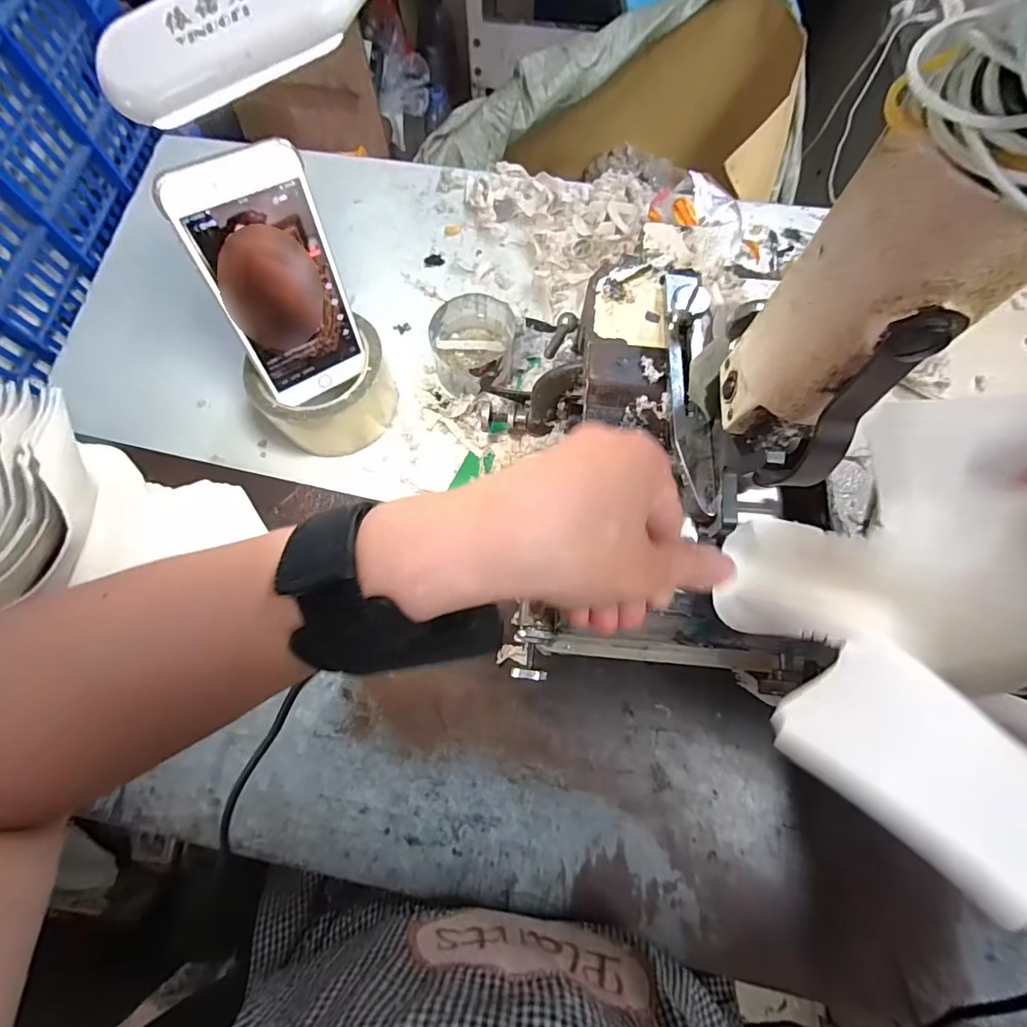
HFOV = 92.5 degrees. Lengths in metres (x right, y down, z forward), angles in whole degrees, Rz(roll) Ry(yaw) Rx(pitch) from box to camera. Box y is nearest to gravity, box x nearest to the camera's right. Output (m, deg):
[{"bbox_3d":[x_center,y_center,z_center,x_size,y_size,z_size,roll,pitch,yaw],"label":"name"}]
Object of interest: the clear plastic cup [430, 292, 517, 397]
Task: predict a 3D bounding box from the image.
[{"bbox_3d":[-0.033,-0.136,0.410,0.067,0.047,0.071,0,73,0],"label":"clear plastic cup"}]

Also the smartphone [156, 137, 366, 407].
[{"bbox_3d":[-0.149,-0.142,0.319,0.075,0.157,0.005,-33,61,-20],"label":"smartphone"}]

